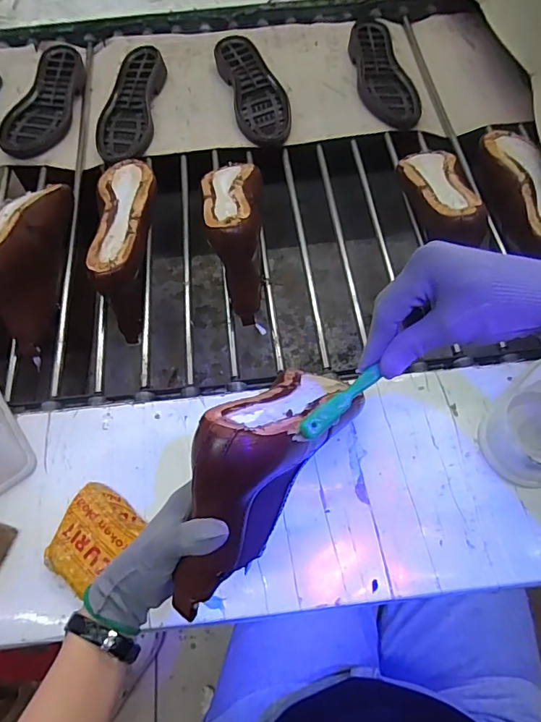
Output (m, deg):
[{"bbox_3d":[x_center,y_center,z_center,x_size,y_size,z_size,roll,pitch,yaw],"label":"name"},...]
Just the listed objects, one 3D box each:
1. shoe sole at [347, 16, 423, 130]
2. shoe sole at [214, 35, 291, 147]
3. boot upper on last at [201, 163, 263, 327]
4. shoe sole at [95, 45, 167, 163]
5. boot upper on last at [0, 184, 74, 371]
[{"bbox_3d":[0.199,-0.518,0.856,0.088,0.029,0.260,-10,66,-4],"label":"shoe sole"},{"bbox_3d":[-0.029,-0.483,0.843,0.092,0.031,0.259,-15,66,-6],"label":"shoe sole"},{"bbox_3d":[-0.044,-0.184,0.648,0.081,0.131,0.255,-6,66,-2],"label":"boot upper on last"},{"bbox_3d":[-0.247,-0.446,0.827,0.098,0.034,0.270,4,66,2],"label":"shoe sole"},{"bbox_3d":[-0.338,-0.150,0.642,0.080,0.127,0.275,-3,66,-1],"label":"boot upper on last"}]

